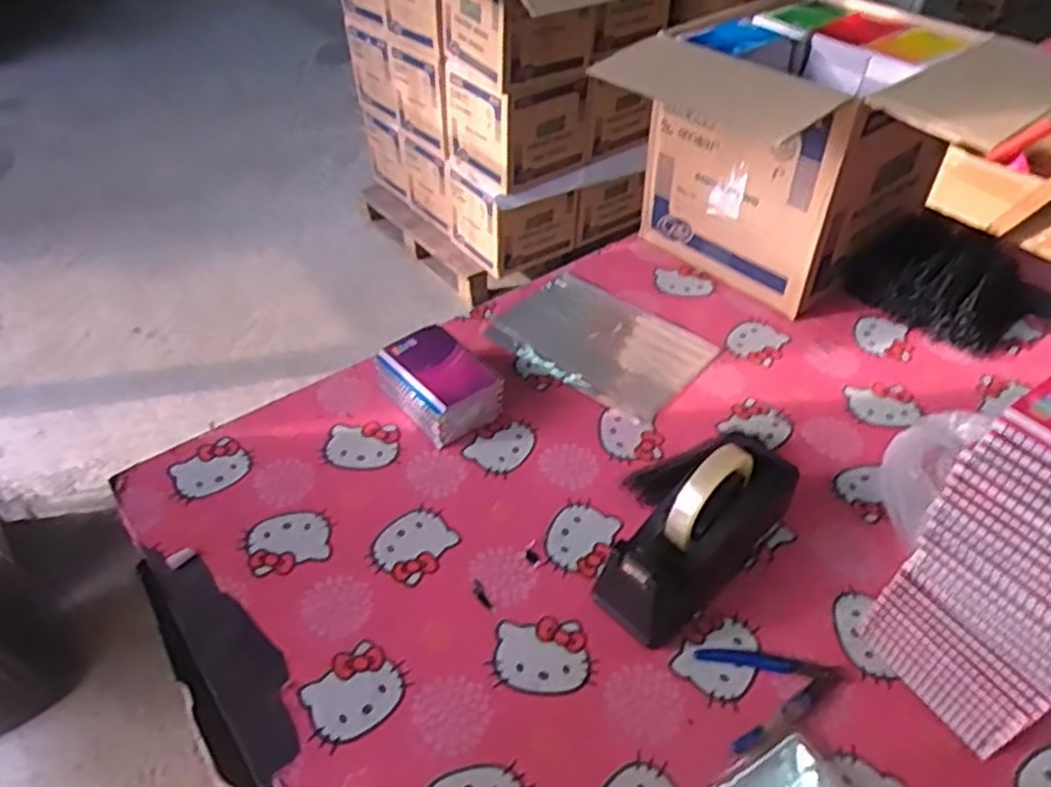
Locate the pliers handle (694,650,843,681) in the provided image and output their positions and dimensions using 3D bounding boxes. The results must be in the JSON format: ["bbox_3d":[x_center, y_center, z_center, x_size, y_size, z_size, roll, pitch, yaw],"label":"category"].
[{"bbox_3d":[0.212,0.236,0.658,0.122,0.007,0.016,9,44,8],"label":"pliers handle"}]

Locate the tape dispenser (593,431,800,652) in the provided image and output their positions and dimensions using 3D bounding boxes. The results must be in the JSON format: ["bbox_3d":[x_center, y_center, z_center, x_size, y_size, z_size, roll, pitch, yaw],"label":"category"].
[{"bbox_3d":[0.165,0.123,0.695,0.222,0.129,0.075,-31,52,-30],"label":"tape dispenser"}]

